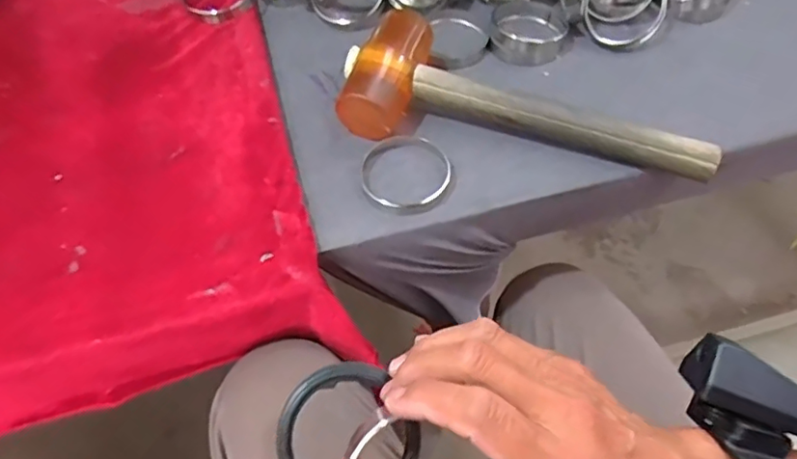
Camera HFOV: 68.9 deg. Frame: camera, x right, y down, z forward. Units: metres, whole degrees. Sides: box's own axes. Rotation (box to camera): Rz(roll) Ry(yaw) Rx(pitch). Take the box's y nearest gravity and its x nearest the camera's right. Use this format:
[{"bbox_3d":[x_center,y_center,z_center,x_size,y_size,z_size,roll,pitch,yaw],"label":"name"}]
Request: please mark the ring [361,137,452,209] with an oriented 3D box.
[{"bbox_3d":[0.006,-0.046,0.451,0.070,0.010,0.062,-15,59,-8],"label":"ring"}]

